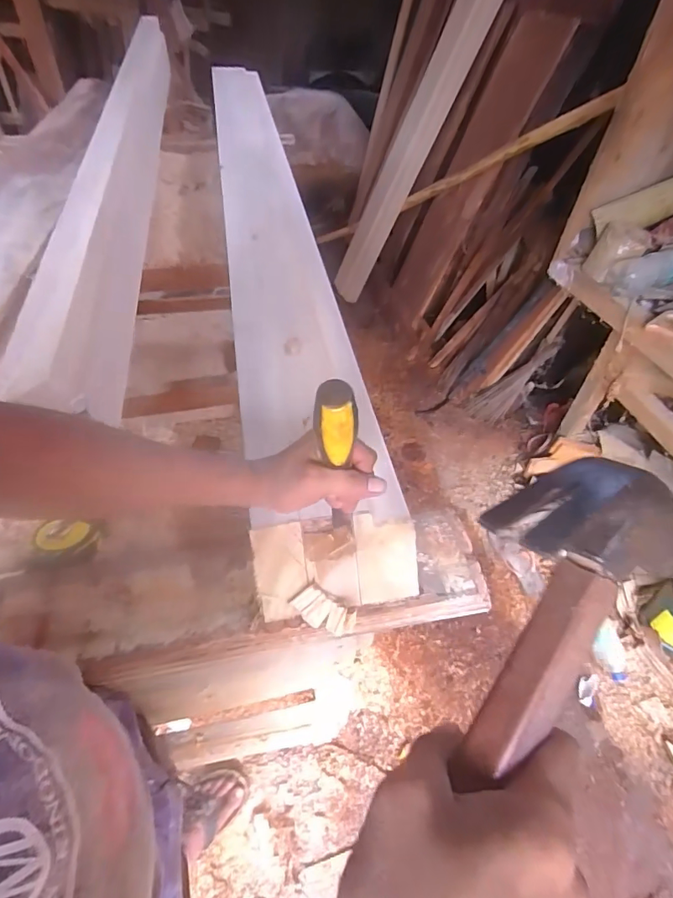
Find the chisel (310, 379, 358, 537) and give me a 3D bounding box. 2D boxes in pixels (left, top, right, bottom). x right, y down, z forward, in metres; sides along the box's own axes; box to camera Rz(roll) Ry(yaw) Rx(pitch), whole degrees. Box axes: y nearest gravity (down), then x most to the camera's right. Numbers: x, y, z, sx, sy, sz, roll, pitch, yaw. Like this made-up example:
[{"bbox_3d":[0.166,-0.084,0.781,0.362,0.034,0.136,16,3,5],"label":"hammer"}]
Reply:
[{"bbox_3d":[0.003,0.023,0.411,0.030,0.239,0.026,16,63,10],"label":"chisel"}]

